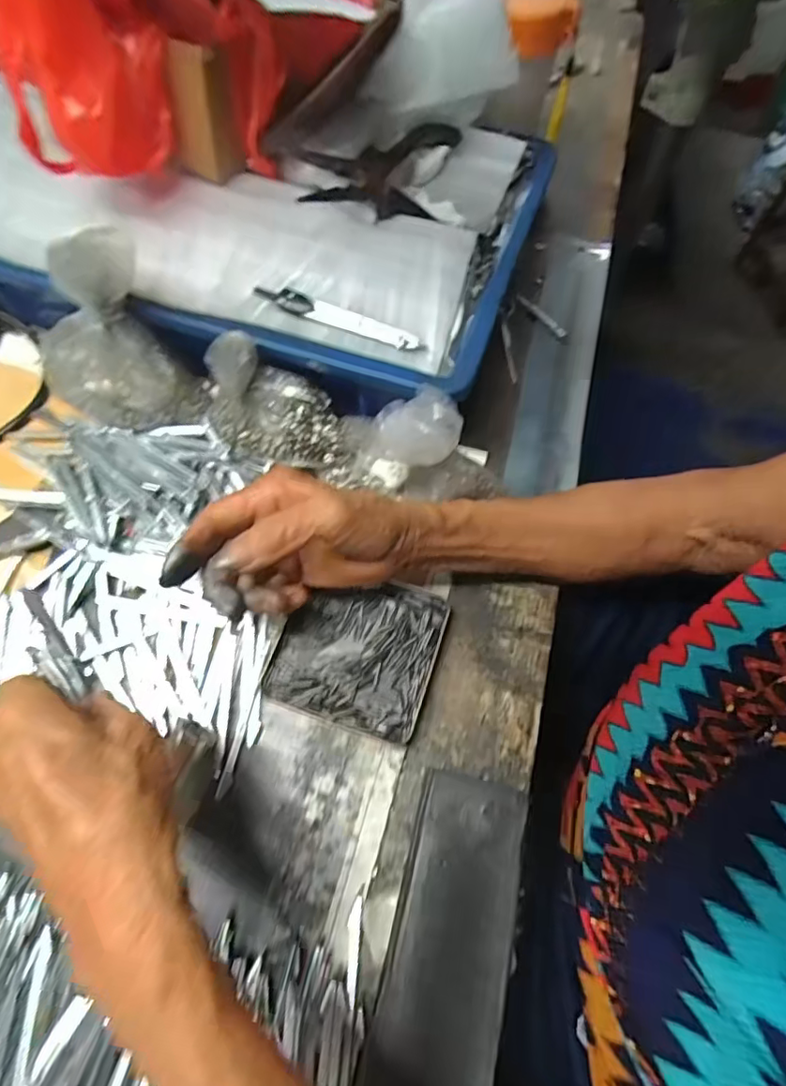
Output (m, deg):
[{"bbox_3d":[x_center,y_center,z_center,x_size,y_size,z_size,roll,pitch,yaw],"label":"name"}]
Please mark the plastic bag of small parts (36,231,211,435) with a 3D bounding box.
[{"bbox_3d":[-0.185,-0.125,0.353,0.085,0.122,0.073,-40,72,-17],"label":"plastic bag of small parts"}]

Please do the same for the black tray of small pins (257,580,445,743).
[{"bbox_3d":[-0.023,0.066,0.335,0.096,0.008,0.090,16,66,7],"label":"black tray of small pins"}]

